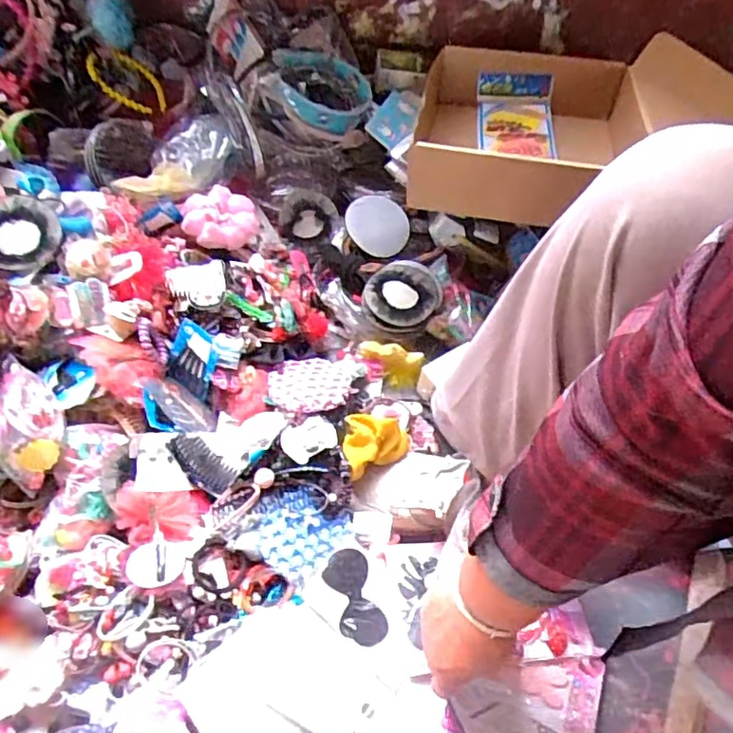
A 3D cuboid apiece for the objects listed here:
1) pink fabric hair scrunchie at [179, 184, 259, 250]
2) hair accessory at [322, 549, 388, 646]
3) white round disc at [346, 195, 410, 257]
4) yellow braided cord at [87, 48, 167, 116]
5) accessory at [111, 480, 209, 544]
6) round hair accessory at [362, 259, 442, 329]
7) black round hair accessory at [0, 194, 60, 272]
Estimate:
[{"bbox_3d":[-0.200,-0.198,0.815,0.099,0.058,0.079,-4,57,-6],"label":"pink fabric hair scrunchie"},{"bbox_3d":[-0.012,0.225,0.579,0.048,0.004,0.090,-5,56,-26],"label":"hair accessory"},{"bbox_3d":[0.020,-0.197,0.835,0.023,0.101,0.082,29,96,54],"label":"white round disc"},{"bbox_3d":[-0.389,-0.472,0.988,0.117,0.018,0.125,51,37,-8],"label":"yellow braided cord"},{"bbox_3d":[-0.214,0.150,0.608,0.087,0.024,0.057,2,56,-3],"label":"accessory"},{"bbox_3d":[0.048,-0.096,0.785,0.096,0.032,0.108,13,57,5],"label":"round hair accessory"},{"bbox_3d":[-0.407,-0.155,0.690,0.094,0.013,0.094,4,72,-13],"label":"black round hair accessory"}]

